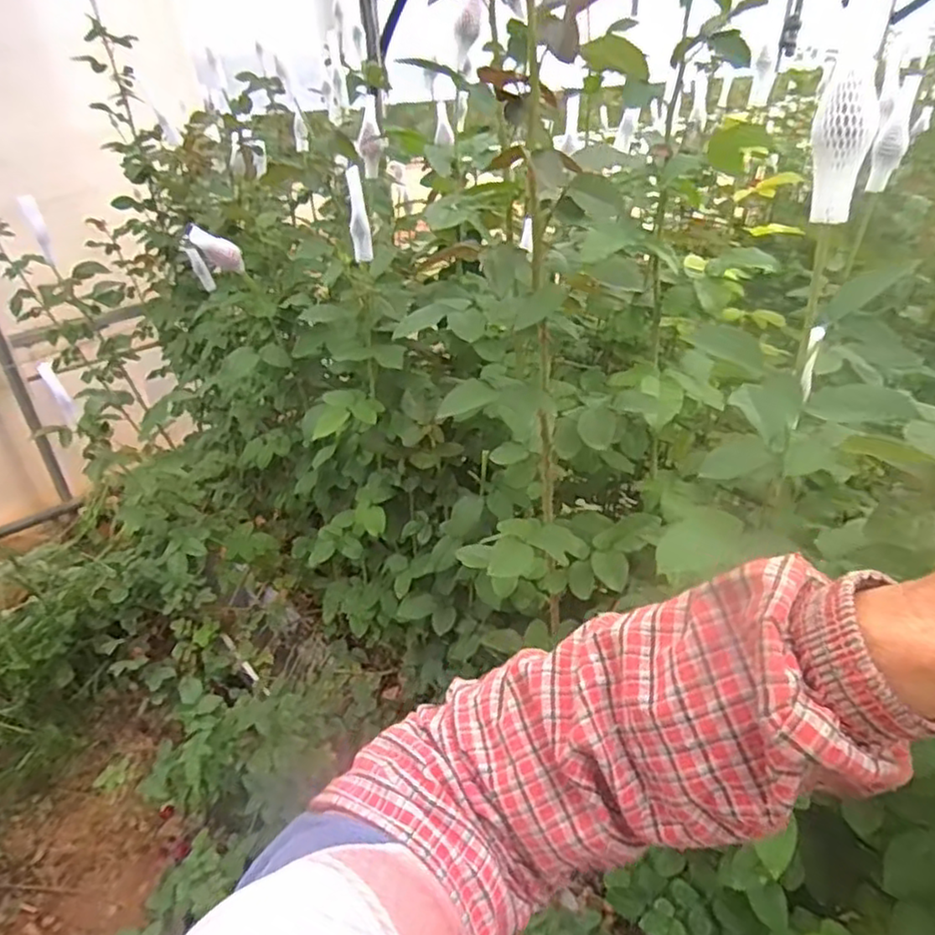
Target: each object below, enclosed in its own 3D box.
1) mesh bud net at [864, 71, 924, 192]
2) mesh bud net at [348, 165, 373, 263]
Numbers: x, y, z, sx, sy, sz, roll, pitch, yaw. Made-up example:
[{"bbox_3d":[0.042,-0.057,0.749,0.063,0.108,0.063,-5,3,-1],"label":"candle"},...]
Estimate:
[{"bbox_3d":[0.402,-0.312,0.631,0.027,0.097,0.018,18,38,29],"label":"mesh bud net"},{"bbox_3d":[-0.112,-0.258,0.691,0.019,0.094,0.018,-6,33,-6],"label":"mesh bud net"}]

